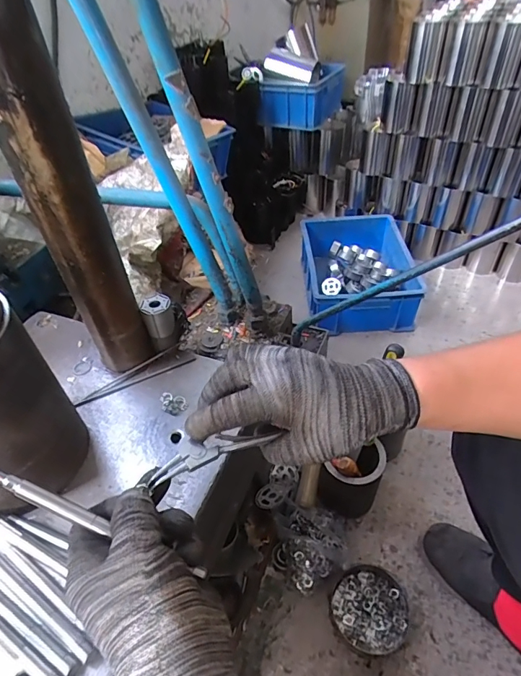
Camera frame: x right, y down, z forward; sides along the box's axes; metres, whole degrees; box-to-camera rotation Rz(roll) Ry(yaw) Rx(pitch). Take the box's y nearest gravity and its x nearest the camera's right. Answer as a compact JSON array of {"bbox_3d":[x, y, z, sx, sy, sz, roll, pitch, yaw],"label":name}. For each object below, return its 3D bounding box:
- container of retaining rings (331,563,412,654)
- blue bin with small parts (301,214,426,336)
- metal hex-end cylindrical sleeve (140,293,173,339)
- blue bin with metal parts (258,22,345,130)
[{"bbox_3d":[0.183,0.454,0.704,0.120,0.027,0.117,-3,44,3],"label":"container of retaining rings"},{"bbox_3d":[0.292,-0.205,1.283,0.310,0.149,0.414,-3,44,2],"label":"blue bin with small parts"},{"bbox_3d":[-0.129,-0.028,0.531,0.036,0.044,0.030,-21,46,-15],"label":"metal hex-end cylindrical sleeve"},{"bbox_3d":[0.154,-0.943,1.540,0.239,0.234,0.294,14,48,19],"label":"blue bin with metal parts"}]

